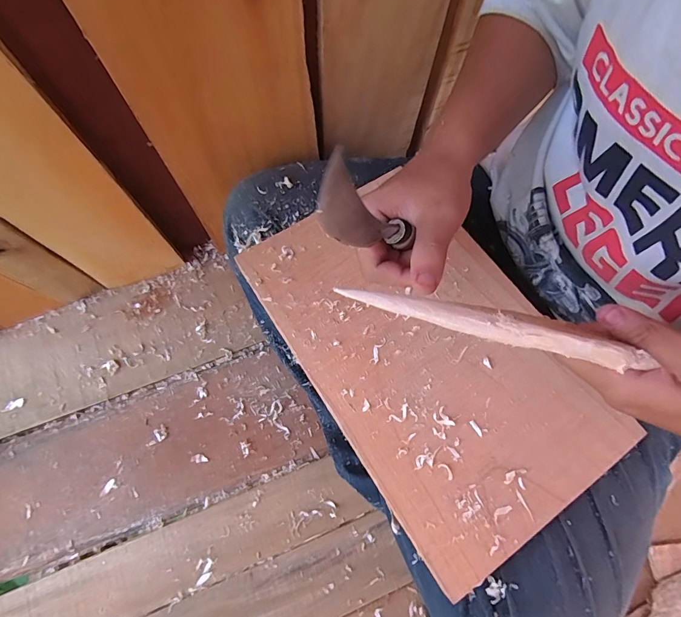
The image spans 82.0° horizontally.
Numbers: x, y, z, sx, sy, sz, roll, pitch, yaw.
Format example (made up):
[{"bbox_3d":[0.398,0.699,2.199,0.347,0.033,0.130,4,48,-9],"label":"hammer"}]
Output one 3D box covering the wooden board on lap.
[{"bbox_3d":[0.073,0.028,0.344,0.199,0.018,0.321,-32,76,-11],"label":"wooden board on lap"}]

